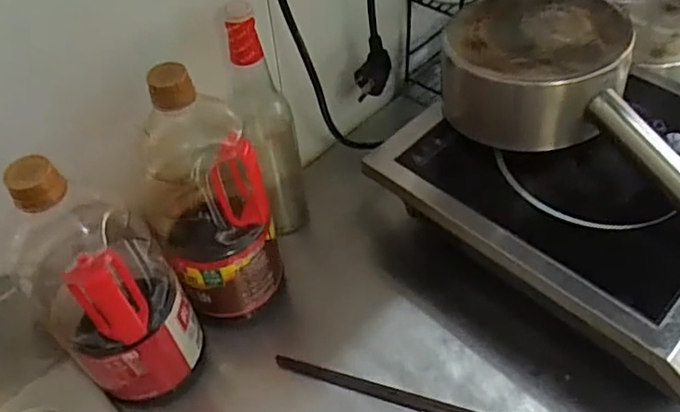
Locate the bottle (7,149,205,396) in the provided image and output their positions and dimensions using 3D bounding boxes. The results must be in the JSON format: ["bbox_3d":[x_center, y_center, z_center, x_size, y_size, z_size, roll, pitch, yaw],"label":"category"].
[{"bbox_3d":[-0.201,0.067,0.524,0.097,0.275,0.109,35,60,28],"label":"bottle"}]

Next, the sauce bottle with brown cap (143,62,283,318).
[{"bbox_3d":[-0.126,-0.005,0.572,0.114,0.263,0.100,-17,51,-11],"label":"sauce bottle with brown cap"}]

